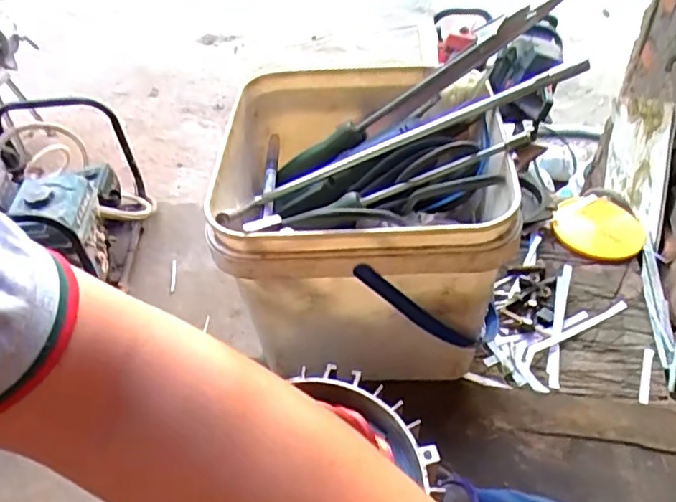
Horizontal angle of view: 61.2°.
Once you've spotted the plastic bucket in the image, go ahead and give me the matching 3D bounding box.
[{"bbox_3d":[0.022,-0.024,0.469,0.201,0.200,0.196,-2,48,2],"label":"plastic bucket"}]

